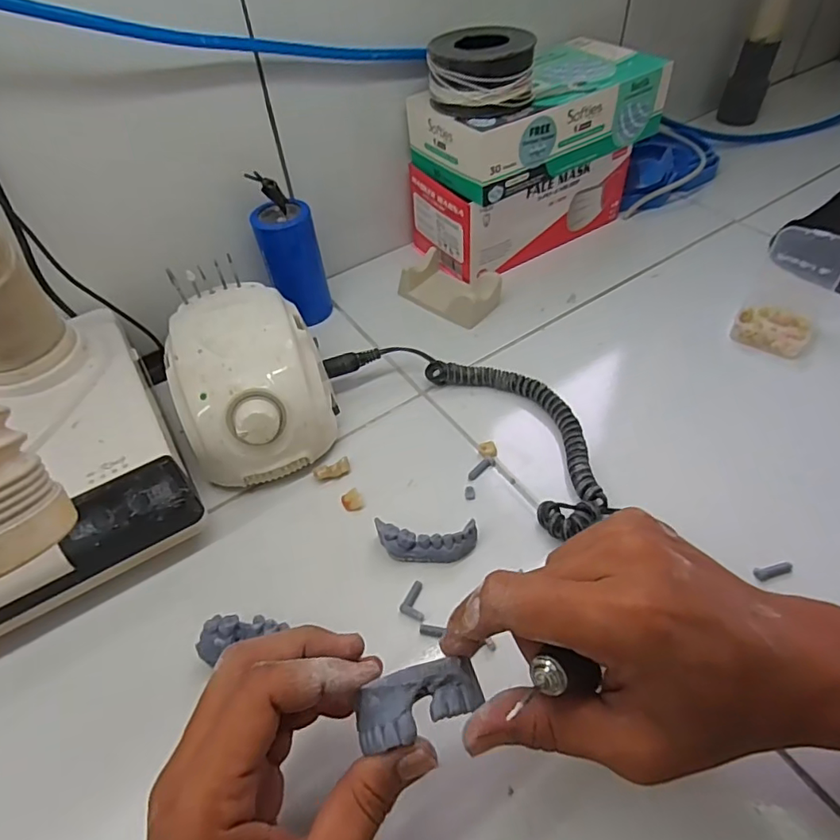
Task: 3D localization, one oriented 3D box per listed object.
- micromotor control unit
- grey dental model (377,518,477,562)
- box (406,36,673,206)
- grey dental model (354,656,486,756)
[{"bbox_3d":[-0.124,-0.028,0.409,0.103,0.083,0.137,-16,52,-8],"label":"micromotor control unit"},{"bbox_3d":[0.004,0.078,0.345,0.063,0.019,0.021,-1,52,4],"label":"grey dental model"},{"bbox_3d":[0.105,-0.275,0.490,0.206,0.060,0.108,-27,51,-16],"label":"box"},{"bbox_3d":[-0.001,0.119,0.228,0.054,0.019,0.023,-18,52,-11],"label":"grey dental model"}]

